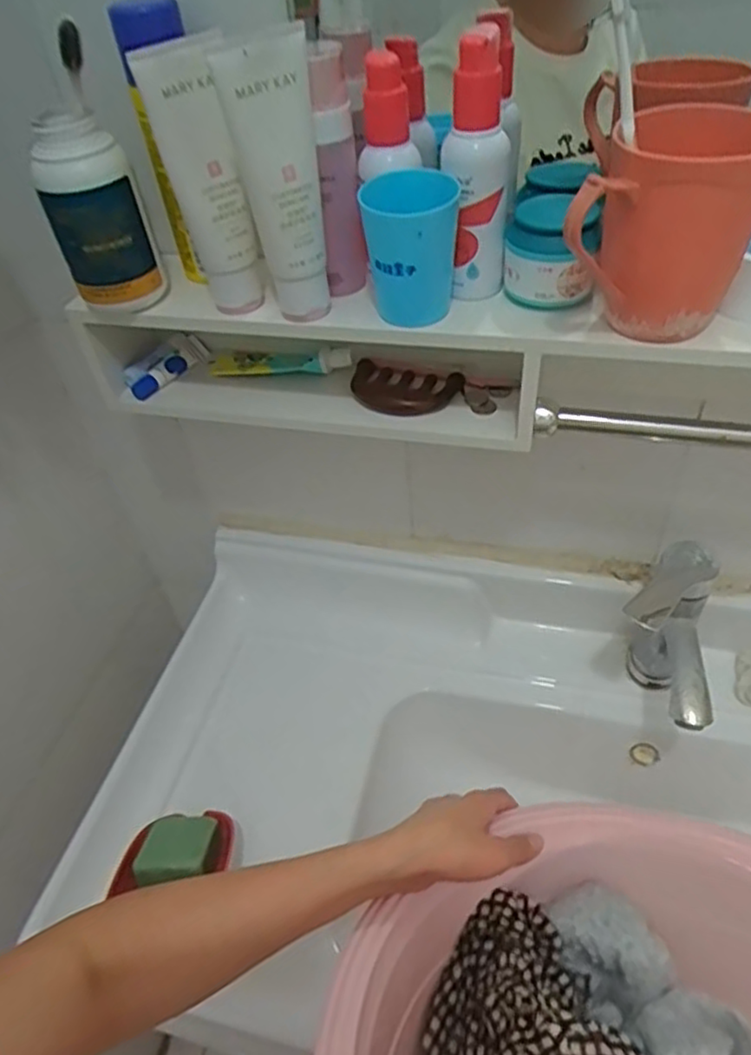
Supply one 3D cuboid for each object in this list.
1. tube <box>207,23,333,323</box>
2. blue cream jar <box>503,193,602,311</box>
[{"bbox_3d":[-0.059,-0.213,0.427,0.052,0.158,0.040,-10,44,-3],"label":"tube"},{"bbox_3d":[0.116,-0.183,0.448,0.045,0.057,0.051,-16,45,-9],"label":"blue cream jar"}]

